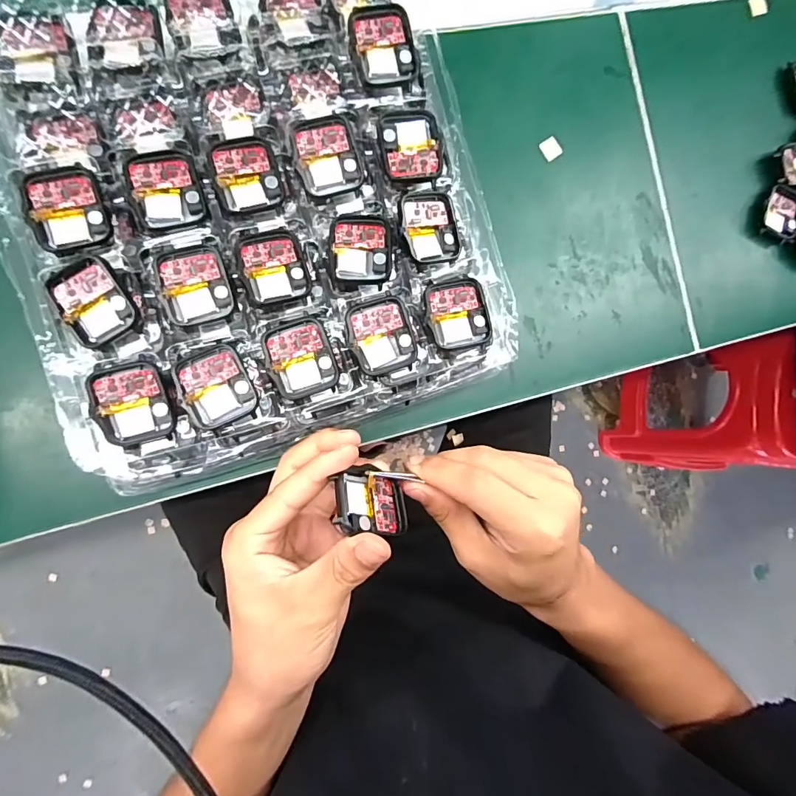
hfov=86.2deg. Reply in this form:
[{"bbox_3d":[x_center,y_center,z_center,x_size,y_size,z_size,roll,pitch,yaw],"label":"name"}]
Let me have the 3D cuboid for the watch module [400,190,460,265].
[{"bbox_3d":[0.021,-0.107,0.266,0.039,0.013,0.042,-10,90,-10],"label":"watch module"}]

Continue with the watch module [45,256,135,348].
[{"bbox_3d":[-0.166,-0.053,0.229,0.037,0.009,0.041,-28,93,-9],"label":"watch module"}]

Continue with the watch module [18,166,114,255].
[{"bbox_3d":[-0.180,-0.104,0.231,0.035,0.006,0.047,-17,91,-9],"label":"watch module"}]

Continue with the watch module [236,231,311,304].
[{"bbox_3d":[-0.073,-0.078,0.250,0.036,0.005,0.041,-15,91,-10],"label":"watch module"}]

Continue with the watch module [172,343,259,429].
[{"bbox_3d":[-0.103,-0.007,0.239,0.037,0.005,0.044,-21,92,-9],"label":"watch module"}]

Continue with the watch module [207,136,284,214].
[{"bbox_3d":[-0.090,-0.133,0.251,0.036,0.009,0.046,-15,91,-10],"label":"watch module"}]

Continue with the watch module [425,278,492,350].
[{"bbox_3d":[0.036,-0.052,0.265,0.037,0.014,0.042,-9,90,-10],"label":"watch module"}]

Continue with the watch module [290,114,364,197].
[{"bbox_3d":[-0.043,-0.146,0.257,0.037,0.013,0.041,-16,91,-10],"label":"watch module"}]

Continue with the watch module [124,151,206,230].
[{"bbox_3d":[-0.132,-0.119,0.242,0.036,0.006,0.041,-16,91,-10],"label":"watch module"}]

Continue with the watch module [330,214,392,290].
[{"bbox_3d":[-0.023,-0.091,0.260,0.036,0.011,0.044,2,88,-9],"label":"watch module"}]

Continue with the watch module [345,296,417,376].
[{"bbox_3d":[-0.010,-0.038,0.256,0.037,0.009,0.043,-20,92,-9],"label":"watch module"}]

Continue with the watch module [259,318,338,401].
[{"bbox_3d":[-0.057,-0.023,0.248,0.036,0.006,0.043,-17,91,-9],"label":"watch module"}]

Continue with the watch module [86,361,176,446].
[{"bbox_3d":[-0.146,0.003,0.235,0.038,0.012,0.043,-13,91,-10],"label":"watch module"}]

